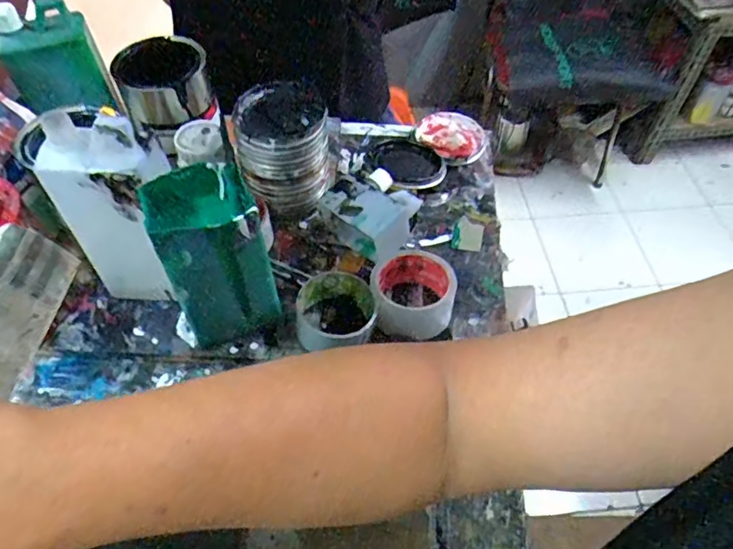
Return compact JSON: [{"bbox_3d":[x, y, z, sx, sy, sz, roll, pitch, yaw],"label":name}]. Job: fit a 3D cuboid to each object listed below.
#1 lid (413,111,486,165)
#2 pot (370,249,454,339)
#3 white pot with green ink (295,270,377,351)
[{"bbox_3d":[0.125,-0.199,0.795,0.094,0.019,0.097,0,52,0],"label":"lid"},{"bbox_3d":[0.052,0.015,0.621,0.089,0.054,0.096,0,52,0],"label":"pot"},{"bbox_3d":[-0.031,0.039,0.585,0.078,0.056,0.078,0,52,0],"label":"white pot with green ink"}]

